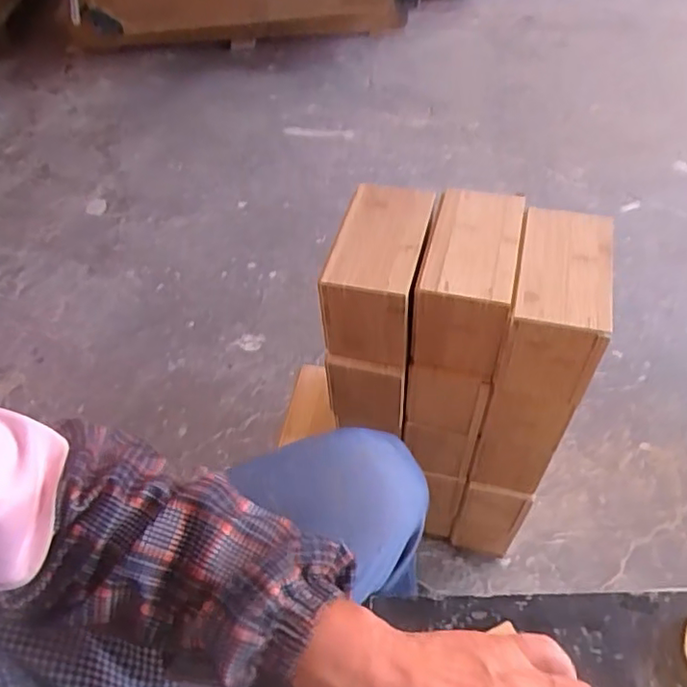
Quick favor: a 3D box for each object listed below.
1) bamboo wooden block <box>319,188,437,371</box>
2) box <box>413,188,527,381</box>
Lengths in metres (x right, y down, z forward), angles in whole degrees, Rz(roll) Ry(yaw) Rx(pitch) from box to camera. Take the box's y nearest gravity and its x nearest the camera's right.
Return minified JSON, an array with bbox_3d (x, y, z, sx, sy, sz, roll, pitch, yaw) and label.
[{"bbox_3d":[0.037,-0.071,0.585,0.080,0.105,0.140,12,54,12],"label":"bamboo wooden block"},{"bbox_3d":[0.122,-0.060,0.574,0.079,0.101,0.148,13,54,12],"label":"box"}]

